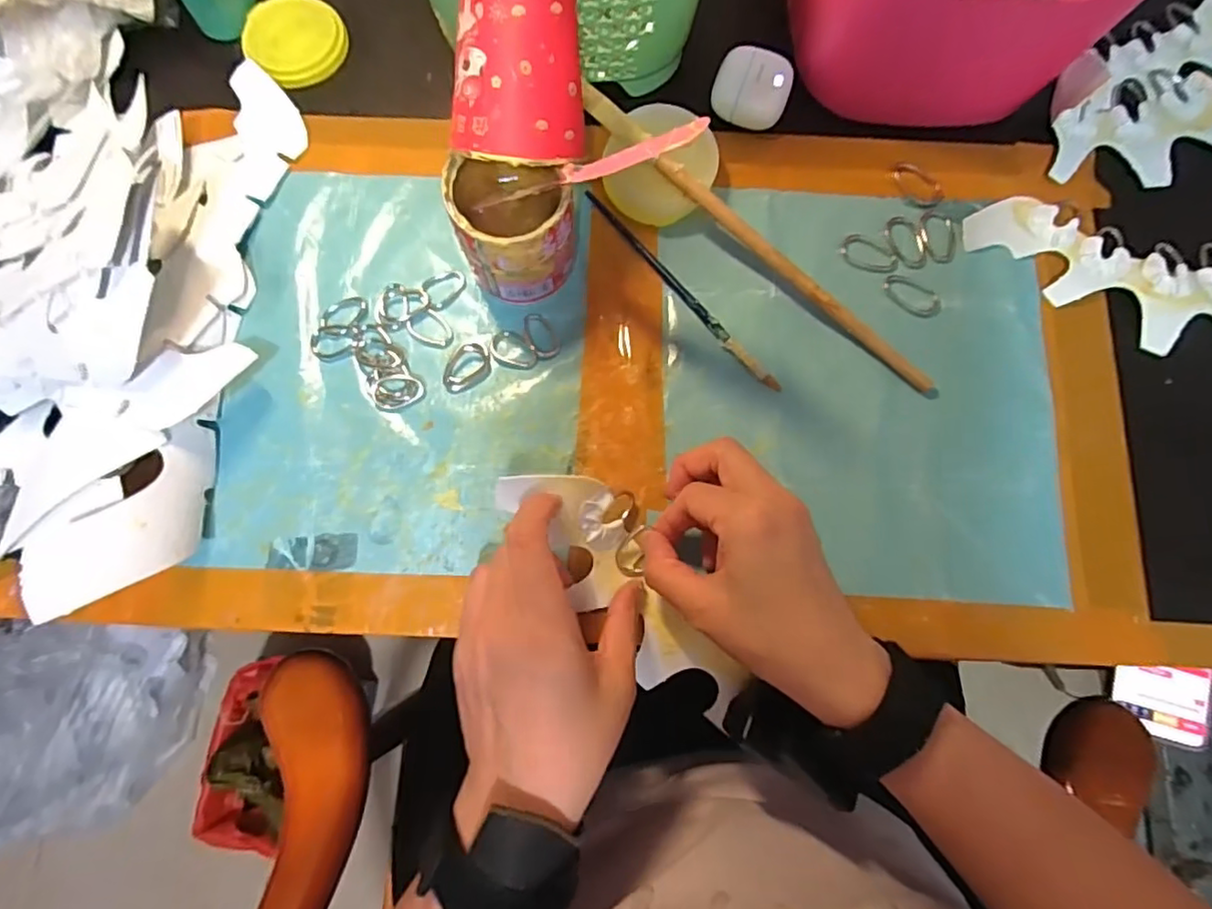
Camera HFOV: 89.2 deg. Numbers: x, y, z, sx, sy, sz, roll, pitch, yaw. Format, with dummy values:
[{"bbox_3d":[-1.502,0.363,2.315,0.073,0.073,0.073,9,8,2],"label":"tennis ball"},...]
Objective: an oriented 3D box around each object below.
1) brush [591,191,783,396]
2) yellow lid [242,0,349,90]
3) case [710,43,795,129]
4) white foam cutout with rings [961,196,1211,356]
[{"bbox_3d":[0.044,-0.099,0.369,0.008,0.004,0.166,-41,83,-8],"label":"brush"},{"bbox_3d":[-0.203,-0.271,0.403,0.061,0.016,0.062,0,79,-1],"label":"yellow lid"},{"bbox_3d":[0.091,-0.228,0.387,0.045,0.024,0.043,19,80,3],"label":"case"},{"bbox_3d":[0.334,-0.107,0.369,0.227,0.029,0.070,20,80,3],"label":"white foam cutout with rings"}]

